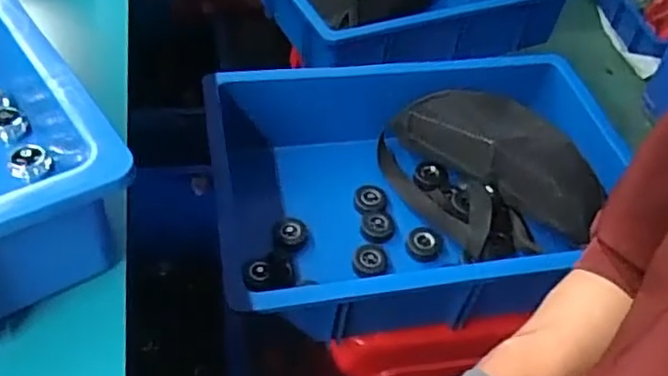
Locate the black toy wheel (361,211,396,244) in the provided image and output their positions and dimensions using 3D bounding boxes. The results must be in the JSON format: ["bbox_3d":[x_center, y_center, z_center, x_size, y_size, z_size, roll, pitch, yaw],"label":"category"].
[{"bbox_3d":[0.049,0.044,0.732,0.037,0.013,0.036,4,46,-4],"label":"black toy wheel"}]

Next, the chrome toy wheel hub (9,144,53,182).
[{"bbox_3d":[-0.198,-0.017,0.420,0.025,0.015,0.021,-16,51,-21],"label":"chrome toy wheel hub"}]

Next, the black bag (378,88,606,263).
[{"bbox_3d":[0.170,-0.027,0.743,0.182,0.096,0.209,-8,48,-14],"label":"black bag"}]

